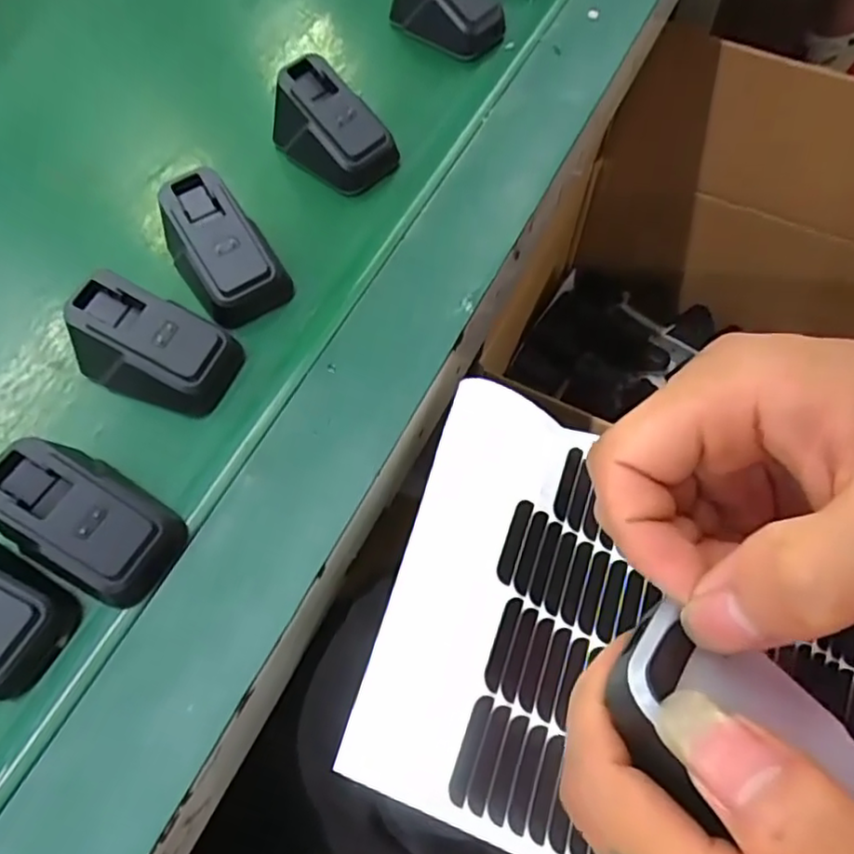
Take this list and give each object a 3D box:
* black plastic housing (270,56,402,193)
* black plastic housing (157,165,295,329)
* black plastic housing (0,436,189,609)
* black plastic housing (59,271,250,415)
[{"bbox_3d":[-0.051,-0.160,0.339,0.063,0.040,0.039,37,71,19],"label":"black plastic housing"},{"bbox_3d":[-0.098,-0.085,0.304,0.041,0.039,0.062,-31,66,-12],"label":"black plastic housing"},{"bbox_3d":[-0.132,0.034,0.247,0.065,0.042,0.048,31,69,17],"label":"black plastic housing"},{"bbox_3d":[-0.122,-0.035,0.281,0.067,0.042,0.041,12,64,9],"label":"black plastic housing"}]

